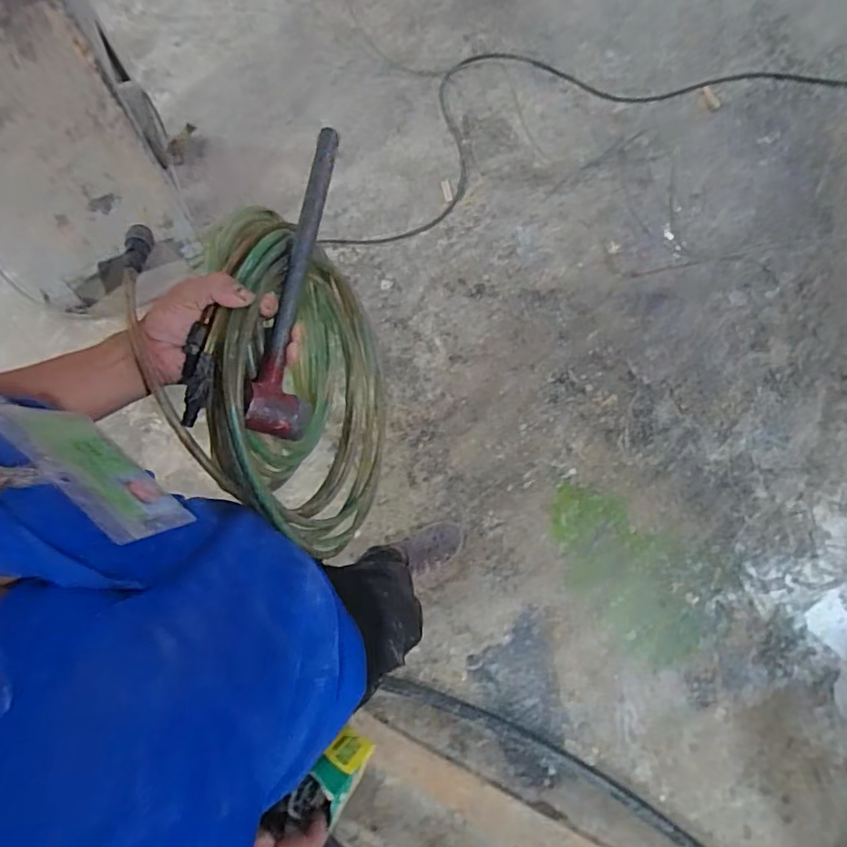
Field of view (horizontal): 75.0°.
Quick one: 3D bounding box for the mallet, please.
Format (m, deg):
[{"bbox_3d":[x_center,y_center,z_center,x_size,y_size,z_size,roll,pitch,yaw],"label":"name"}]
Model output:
[{"bbox_3d":[-0.122,-0.145,0.554,0.047,0.054,0.317,9,82,4],"label":"mallet"}]

